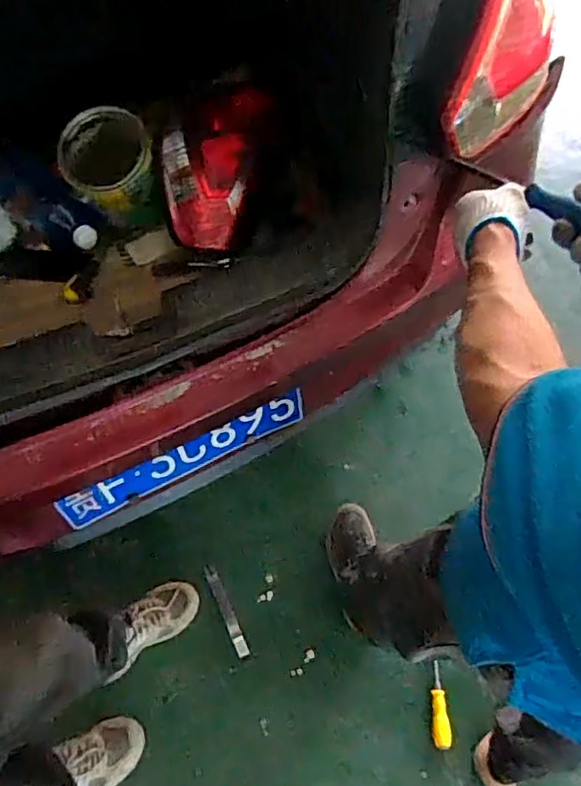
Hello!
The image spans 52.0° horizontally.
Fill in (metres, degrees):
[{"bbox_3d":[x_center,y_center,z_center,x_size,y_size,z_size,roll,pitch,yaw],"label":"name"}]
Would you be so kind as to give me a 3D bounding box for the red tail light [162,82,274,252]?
[{"bbox_3d":[-0.147,-0.414,1.087,0.159,0.099,0.349,11,62,5],"label":"red tail light"}]

